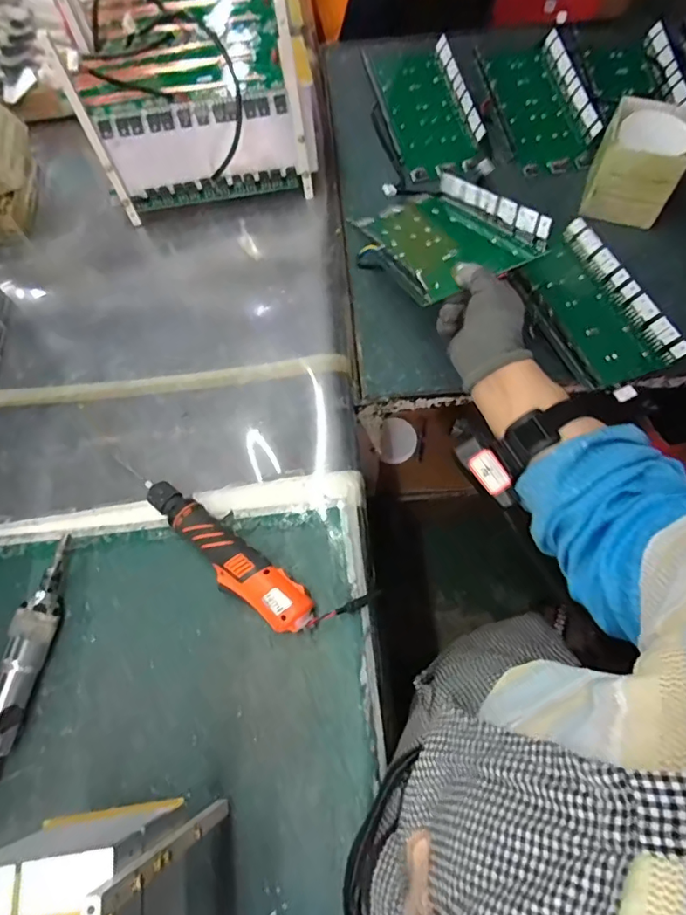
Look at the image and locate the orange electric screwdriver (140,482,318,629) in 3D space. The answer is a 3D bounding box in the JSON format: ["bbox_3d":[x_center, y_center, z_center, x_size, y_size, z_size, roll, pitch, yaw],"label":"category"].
[{"bbox_3d":[-0.132,0.105,0.565,0.238,0.038,0.051,35,73,16],"label":"orange electric screwdriver"}]

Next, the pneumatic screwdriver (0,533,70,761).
[{"bbox_3d":[-0.327,0.206,0.533,0.035,0.044,0.241,6,68,6],"label":"pneumatic screwdriver"}]

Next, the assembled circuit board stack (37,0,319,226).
[{"bbox_3d":[-0.201,-0.547,0.755,0.294,0.193,0.287,-7,67,0],"label":"assembled circuit board stack"}]

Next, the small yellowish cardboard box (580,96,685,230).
[{"bbox_3d":[0.415,-0.414,0.720,0.115,0.108,0.113,24,71,12],"label":"small yellowish cardboard box"}]

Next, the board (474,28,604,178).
[{"bbox_3d":[0.315,-0.585,0.842,0.145,0.036,0.300,-9,67,-1],"label":"board"}]

